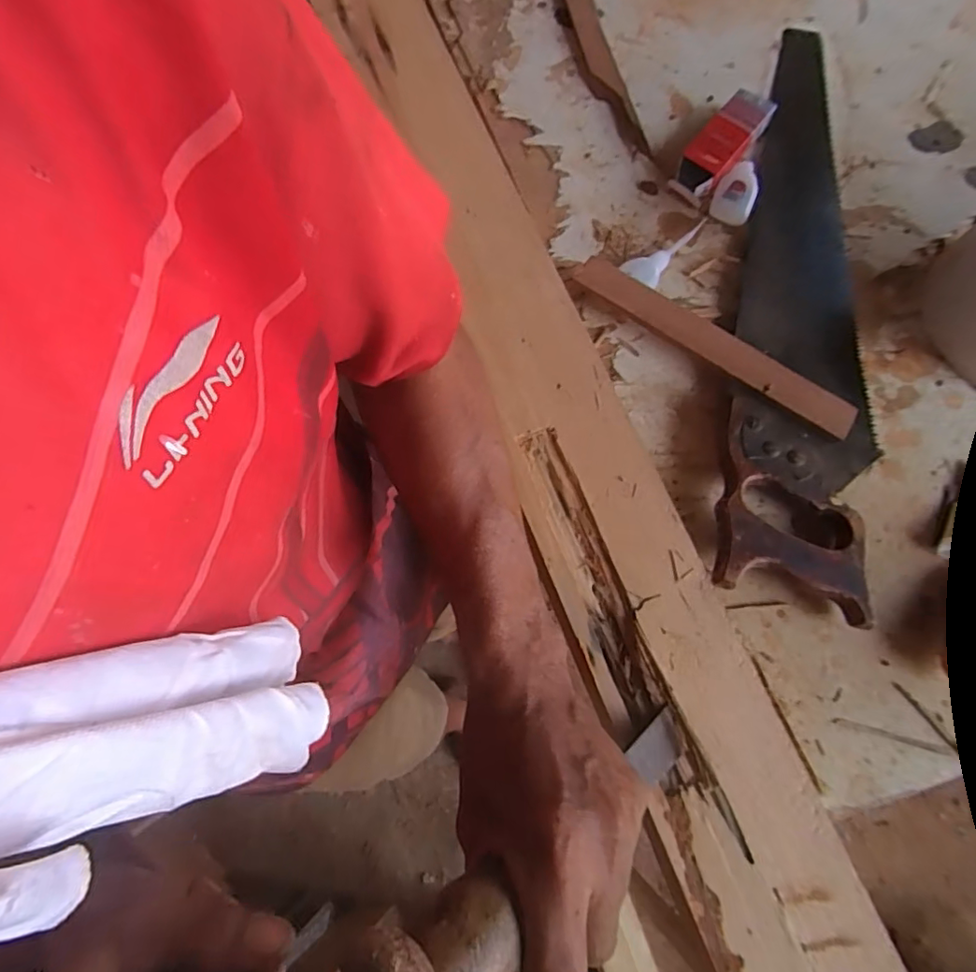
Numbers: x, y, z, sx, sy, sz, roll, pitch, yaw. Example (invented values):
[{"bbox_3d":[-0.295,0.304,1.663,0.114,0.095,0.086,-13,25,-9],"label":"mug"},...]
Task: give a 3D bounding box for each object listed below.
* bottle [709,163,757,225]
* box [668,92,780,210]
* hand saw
[{"bbox_3d":[0.230,-0.270,0.496,0.036,0.015,0.060,26,77,8],"label":"bottle"},{"bbox_3d":[0.216,-0.316,0.503,0.042,0.027,0.116,39,79,11],"label":"box"},{"bbox_3d":[0.274,-0.181,0.461,0.111,0.032,0.555,11,75,5],"label":"hand saw"}]

